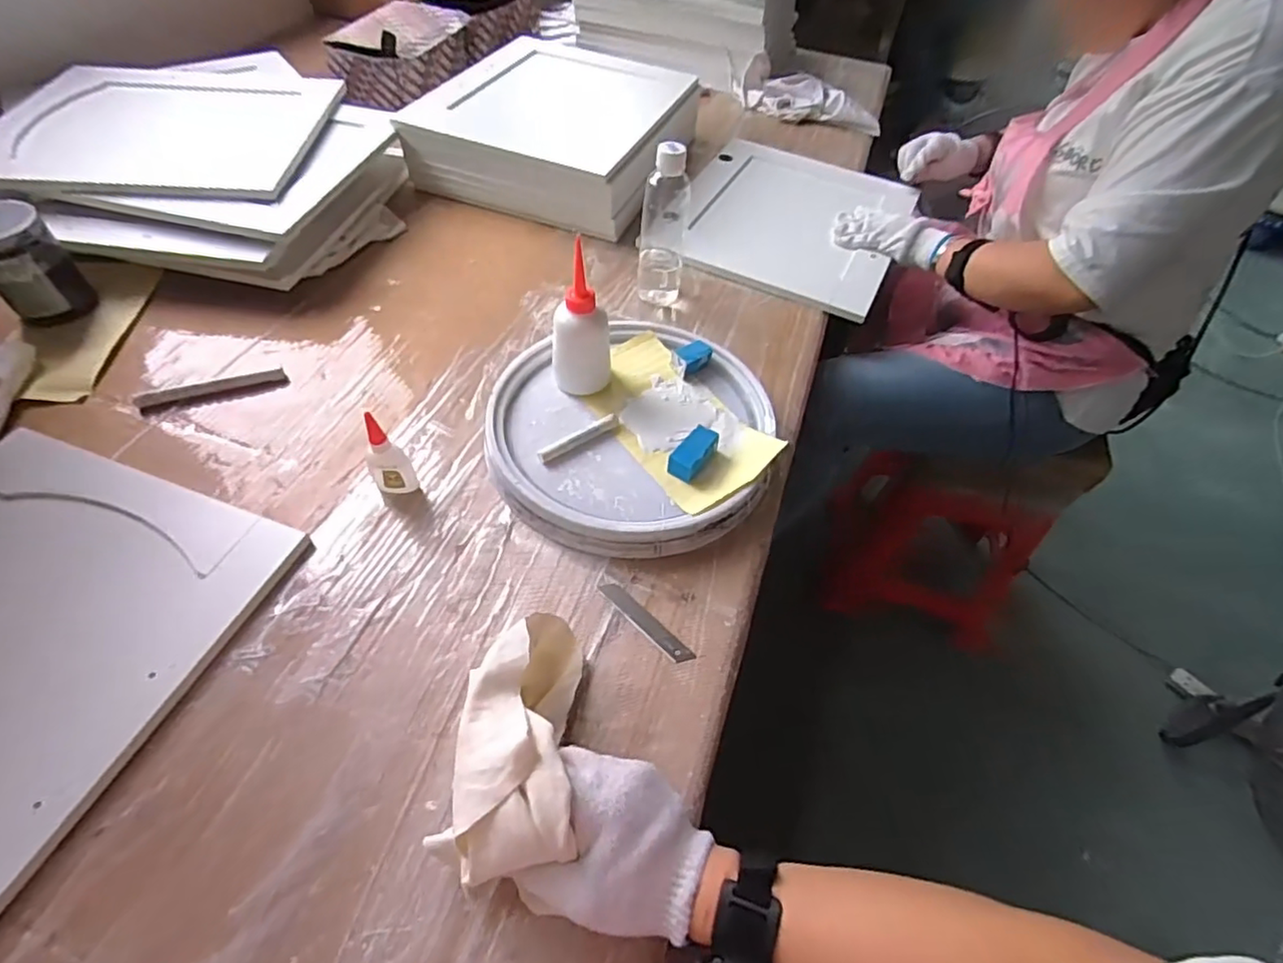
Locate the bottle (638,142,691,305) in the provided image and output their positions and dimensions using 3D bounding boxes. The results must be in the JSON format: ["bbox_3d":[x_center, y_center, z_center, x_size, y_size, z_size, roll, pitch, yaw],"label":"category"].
[{"bbox_3d":[0.027,-0.305,0.744,0.057,0.178,0.050,6,52,1],"label":"bottle"}]

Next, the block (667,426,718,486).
[{"bbox_3d":[0.052,-0.028,0.609,0.029,0.023,0.057,34,57,21],"label":"block"}]

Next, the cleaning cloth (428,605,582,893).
[{"bbox_3d":[-0.081,0.162,0.422,0.074,0.067,0.182,4,24,-1],"label":"cleaning cloth"}]

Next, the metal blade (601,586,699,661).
[{"bbox_3d":[0.004,0.121,0.534,0.100,0.004,0.017,39,59,23],"label":"metal blade"}]

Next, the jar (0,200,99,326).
[{"bbox_3d":[-0.693,-0.244,0.693,0.085,0.115,0.078,2,52,-2],"label":"jar"}]

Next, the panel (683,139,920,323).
[{"bbox_3d":[0.226,-0.409,0.945,0.331,0.012,0.378,23,54,14],"label":"panel"}]

